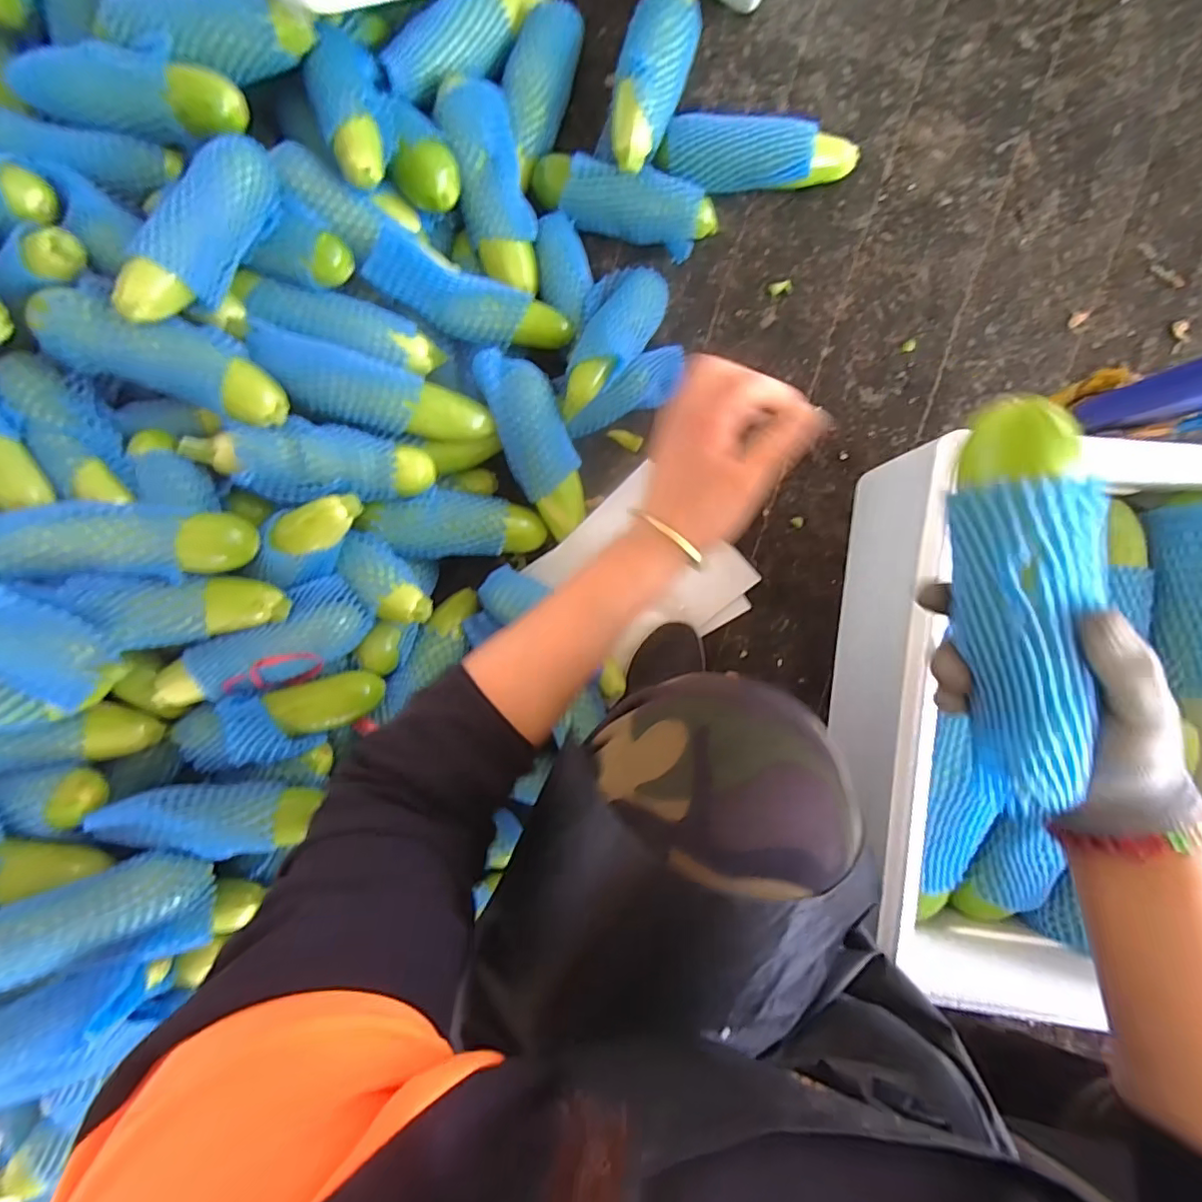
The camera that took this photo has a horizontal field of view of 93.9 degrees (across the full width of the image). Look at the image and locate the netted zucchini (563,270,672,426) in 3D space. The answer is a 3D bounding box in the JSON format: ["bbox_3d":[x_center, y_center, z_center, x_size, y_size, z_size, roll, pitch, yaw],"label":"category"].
[{"bbox_3d":[0.011,-0.300,0.651,0.072,0.062,0.196,29,76,1],"label":"netted zucchini"}]

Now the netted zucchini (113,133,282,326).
[{"bbox_3d":[-0.373,-0.338,0.516,0.067,0.052,0.200,29,82,1],"label":"netted zucchini"}]

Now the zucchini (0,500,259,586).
[{"bbox_3d":[-0.429,-0.053,0.508,0.200,0.056,0.070,-1,93,-21],"label":"zucchini"}]

